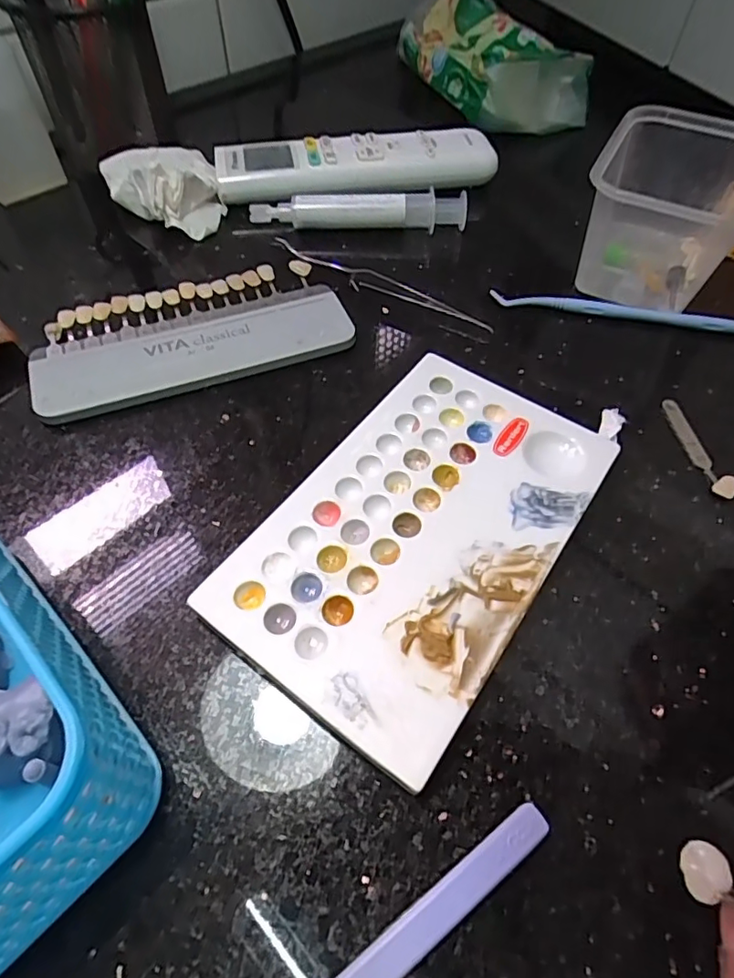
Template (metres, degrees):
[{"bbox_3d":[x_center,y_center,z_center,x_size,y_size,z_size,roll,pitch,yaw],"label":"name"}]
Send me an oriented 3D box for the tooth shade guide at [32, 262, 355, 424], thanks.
[{"bbox_3d":[-0.085,-0.077,0.265,0.144,0.009,0.069,-18,58,-12],"label":"tooth shade guide"}]

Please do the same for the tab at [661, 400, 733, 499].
[{"bbox_3d":[0.143,-0.018,0.234,0.010,0.006,0.055,-5,56,-6],"label":"tab"}]

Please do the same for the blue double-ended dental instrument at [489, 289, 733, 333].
[{"bbox_3d":[0.148,-0.091,0.280,0.163,0.005,0.010,10,56,5],"label":"blue double-ended dental instrument"}]

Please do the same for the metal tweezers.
[{"bbox_3d":[0.005,-0.108,0.285,0.130,0.008,0.010,27,59,16],"label":"metal tweezers"}]

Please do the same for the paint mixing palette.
[{"bbox_3d":[0.021,0.013,0.204,0.093,0.012,0.153,31,61,19],"label":"paint mixing palette"}]

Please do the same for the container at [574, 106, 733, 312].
[{"bbox_3d":[0.158,-0.145,0.286,0.077,0.059,0.109,24,58,14],"label":"container"}]

